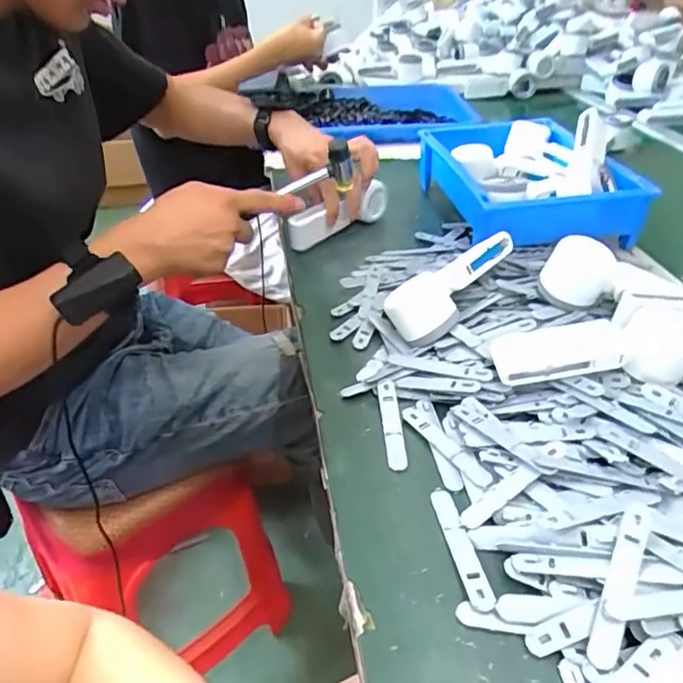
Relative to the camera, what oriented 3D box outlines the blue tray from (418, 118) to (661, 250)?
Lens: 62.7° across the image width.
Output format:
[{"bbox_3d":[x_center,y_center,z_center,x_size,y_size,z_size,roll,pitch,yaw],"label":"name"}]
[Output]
[{"bbox_3d":[0.243,-0.240,0.806,0.219,0.084,0.352,-4,37,-4],"label":"blue tray"}]

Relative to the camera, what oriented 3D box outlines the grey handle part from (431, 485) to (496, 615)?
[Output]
[{"bbox_3d":[0.079,0.134,0.370,0.016,0.007,0.092,-6,37,-7],"label":"grey handle part"}]

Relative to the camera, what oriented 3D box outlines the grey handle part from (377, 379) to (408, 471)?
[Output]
[{"bbox_3d":[0.042,0.067,0.468,0.016,0.010,0.092,-2,37,-2],"label":"grey handle part"}]

